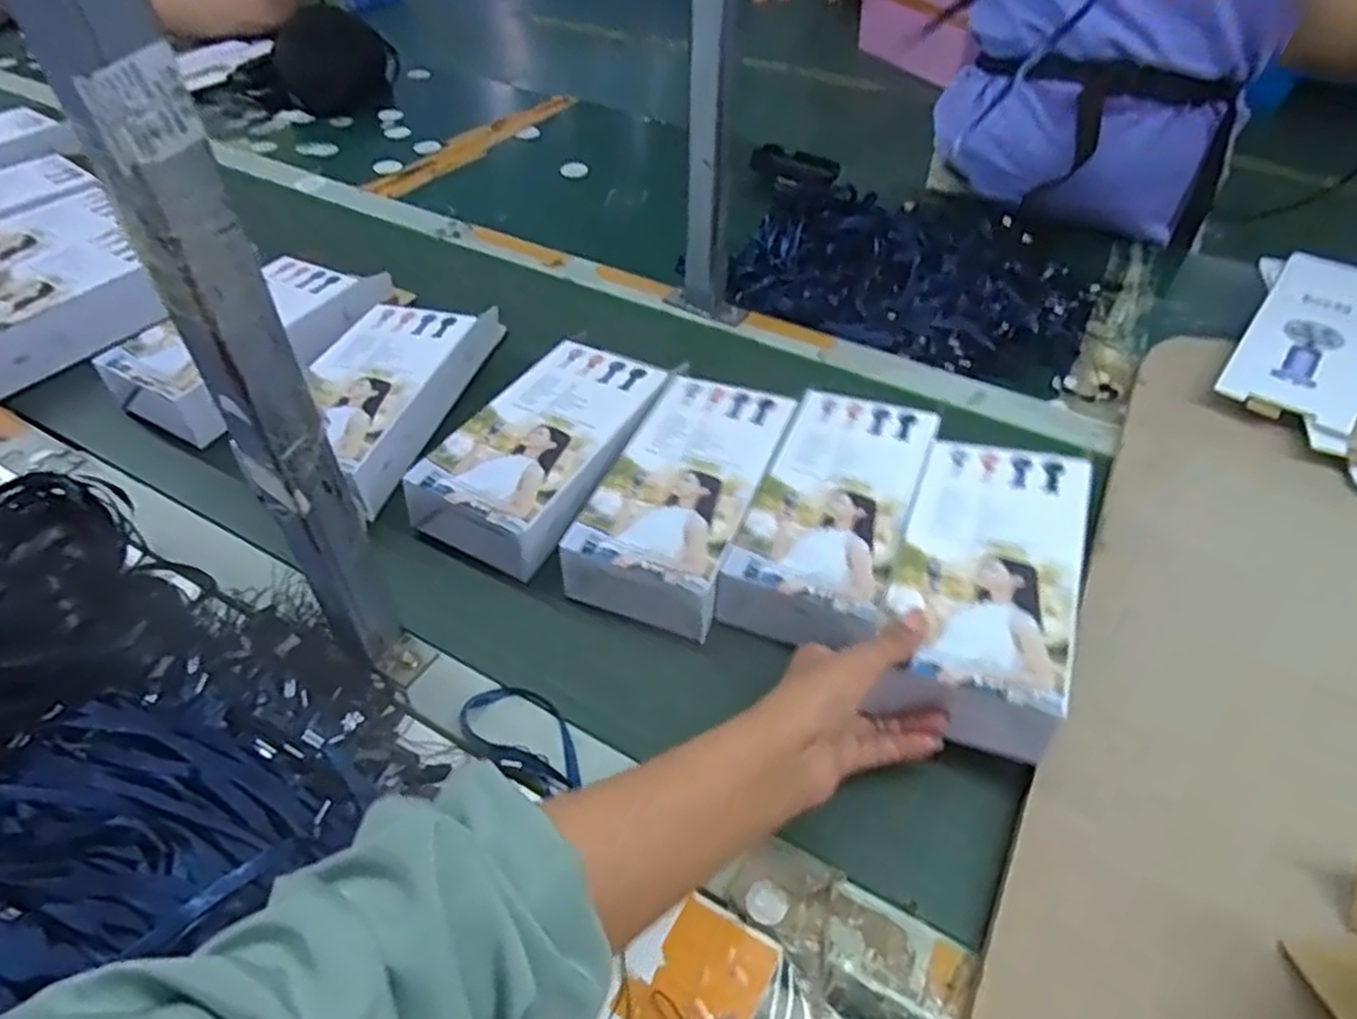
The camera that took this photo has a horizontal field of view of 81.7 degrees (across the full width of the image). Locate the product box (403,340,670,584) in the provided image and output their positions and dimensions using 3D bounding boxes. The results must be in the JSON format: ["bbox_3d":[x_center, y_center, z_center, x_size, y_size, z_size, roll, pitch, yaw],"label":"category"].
[{"bbox_3d":[-0.092,-0.047,0.575,0.111,0.048,0.194,27,56,23],"label":"product box"}]

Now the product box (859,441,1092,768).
[{"bbox_3d":[0.180,0.036,0.464,0.102,0.051,0.195,13,54,13],"label":"product box"}]

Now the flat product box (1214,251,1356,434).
[{"bbox_3d":[0.558,-0.159,0.679,0.096,0.006,0.280,31,57,26],"label":"flat product box"}]

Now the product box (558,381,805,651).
[{"bbox_3d":[0.006,-0.012,0.549,0.098,0.048,0.193,16,52,15],"label":"product box"}]

